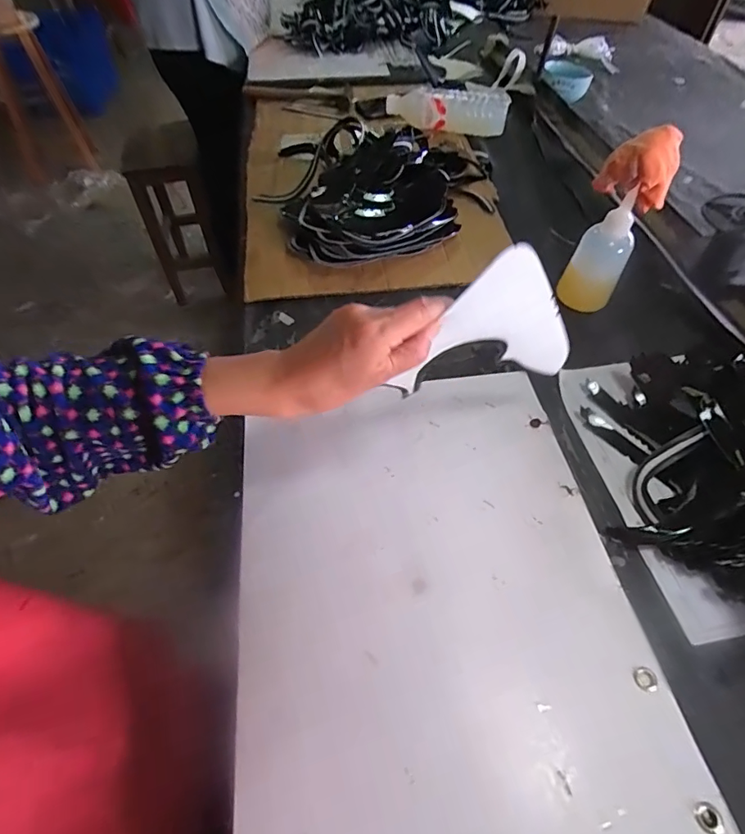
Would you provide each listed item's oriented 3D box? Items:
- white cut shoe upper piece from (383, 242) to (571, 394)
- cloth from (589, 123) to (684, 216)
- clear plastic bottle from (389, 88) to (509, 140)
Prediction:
[{"bbox_3d":[0.106,-0.072,0.372,0.165,0.143,0.013,-14,55,-12],"label":"white cut shoe upper piece"},{"bbox_3d":[0.277,-0.256,0.483,0.073,0.071,0.046,19,55,15],"label":"cloth"},{"bbox_3d":[0.139,-0.585,0.885,0.231,0.065,0.066,18,55,11],"label":"clear plastic bottle"}]

